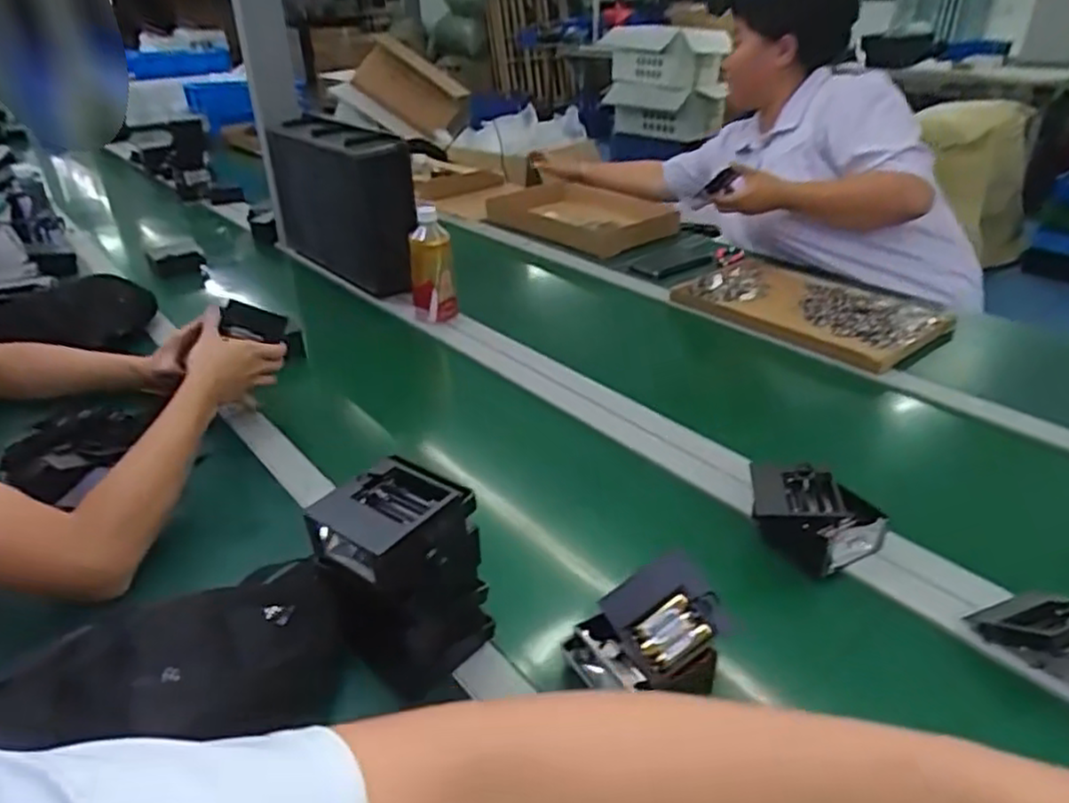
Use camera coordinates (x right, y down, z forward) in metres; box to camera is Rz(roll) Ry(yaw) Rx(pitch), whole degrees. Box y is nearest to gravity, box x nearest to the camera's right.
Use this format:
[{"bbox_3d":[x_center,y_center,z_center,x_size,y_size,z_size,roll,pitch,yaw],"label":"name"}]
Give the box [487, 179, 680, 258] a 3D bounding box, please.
[{"bbox_3d":[0.114,-0.454,1.711,0.241,0.069,0.481,-26,38,-35],"label":"box"}]

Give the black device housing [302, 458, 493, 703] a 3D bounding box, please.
[{"bbox_3d":[-0.105,0.138,0.550,0.101,0.150,0.101,18,36,30],"label":"black device housing"}]

